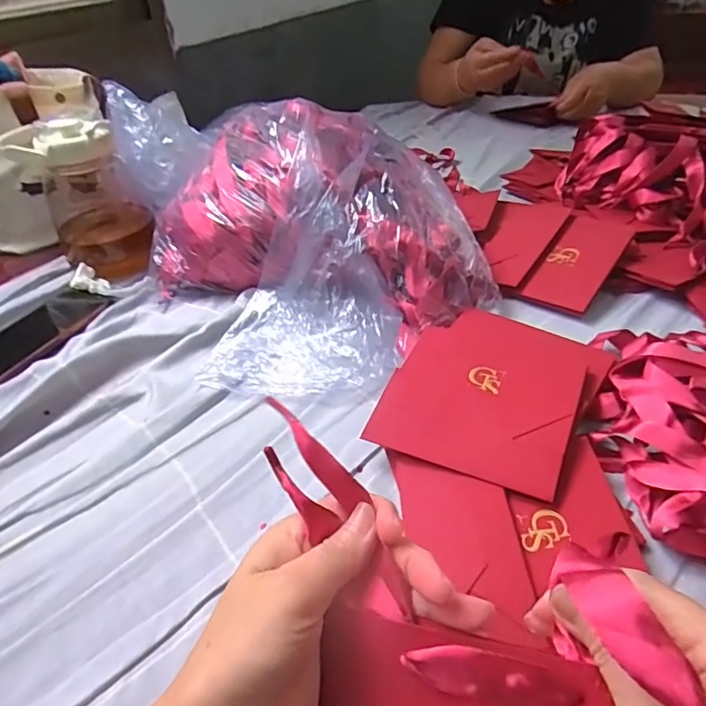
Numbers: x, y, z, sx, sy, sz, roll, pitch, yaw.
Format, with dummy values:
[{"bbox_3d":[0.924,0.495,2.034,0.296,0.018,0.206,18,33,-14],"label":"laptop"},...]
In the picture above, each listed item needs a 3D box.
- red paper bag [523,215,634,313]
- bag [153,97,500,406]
[{"bbox_3d":[0.248,-0.100,0.568,0.074,0.011,0.141,26,63,32],"label":"red paper bag"},{"bbox_3d":[-0.049,-0.133,0.560,0.319,0.146,0.343,-28,45,-25],"label":"bag"}]

